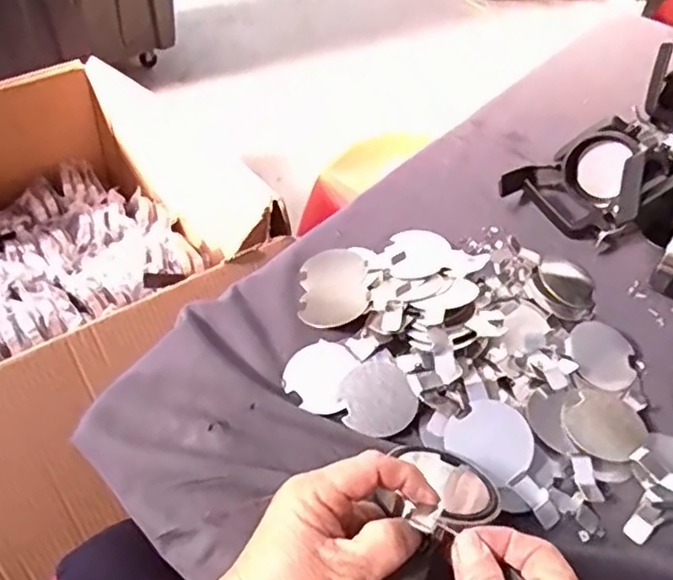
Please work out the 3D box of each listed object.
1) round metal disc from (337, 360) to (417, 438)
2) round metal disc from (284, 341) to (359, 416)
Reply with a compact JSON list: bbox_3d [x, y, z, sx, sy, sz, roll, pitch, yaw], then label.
[{"bbox_3d":[0.028,0.074,0.429,0.050,0.004,0.058,-8,49,0],"label":"round metal disc"},{"bbox_3d":[-0.012,0.060,0.446,0.047,0.009,0.056,18,48,10],"label":"round metal disc"}]

